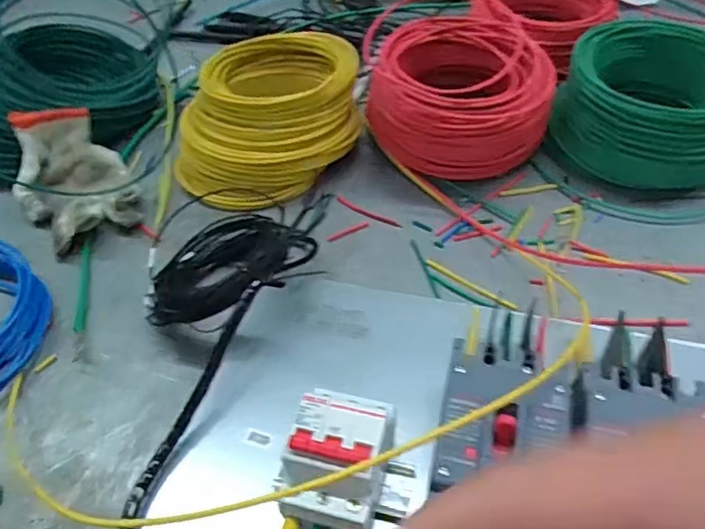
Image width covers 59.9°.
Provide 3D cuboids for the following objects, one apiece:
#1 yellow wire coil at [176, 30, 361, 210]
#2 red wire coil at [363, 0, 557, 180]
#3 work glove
[{"bbox_3d":[-0.093,-0.155,0.641,0.165,0.090,0.201,32,57,29],"label":"yellow wire coil"},{"bbox_3d":[0.109,-0.178,0.632,0.179,0.131,0.161,3,48,7],"label":"red wire coil"},{"bbox_3d":[-0.287,-0.092,0.621,0.105,0.070,0.145,-25,51,-18],"label":"work glove"}]

